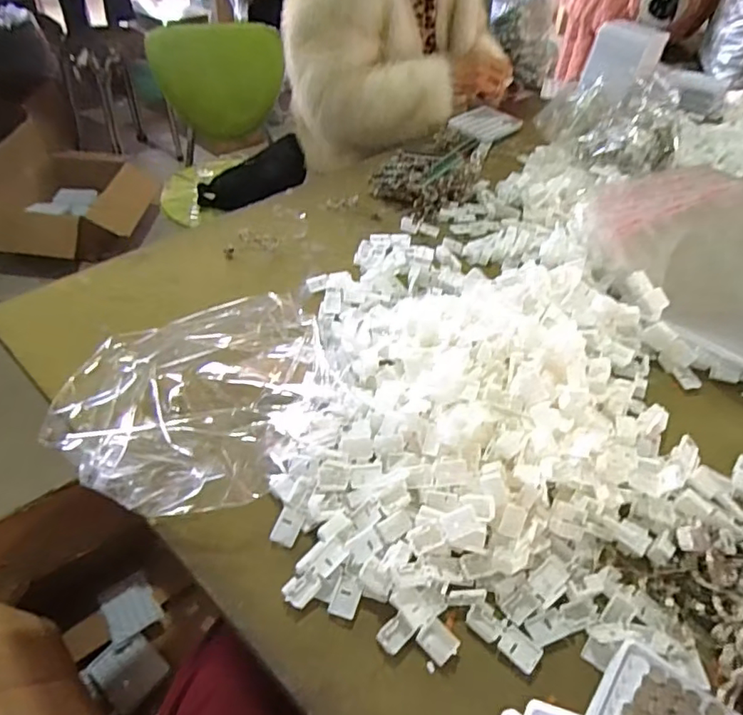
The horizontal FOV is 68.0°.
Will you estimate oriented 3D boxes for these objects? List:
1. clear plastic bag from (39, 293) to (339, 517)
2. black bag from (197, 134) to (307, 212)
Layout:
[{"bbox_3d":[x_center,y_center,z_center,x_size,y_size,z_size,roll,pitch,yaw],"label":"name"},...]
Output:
[{"bbox_3d":[-0.147,0.020,0.499,0.181,0.094,0.230,20,47,14],"label":"clear plastic bag"},{"bbox_3d":[-0.295,-0.445,1.384,0.284,0.107,0.055,-28,51,-4],"label":"black bag"}]

